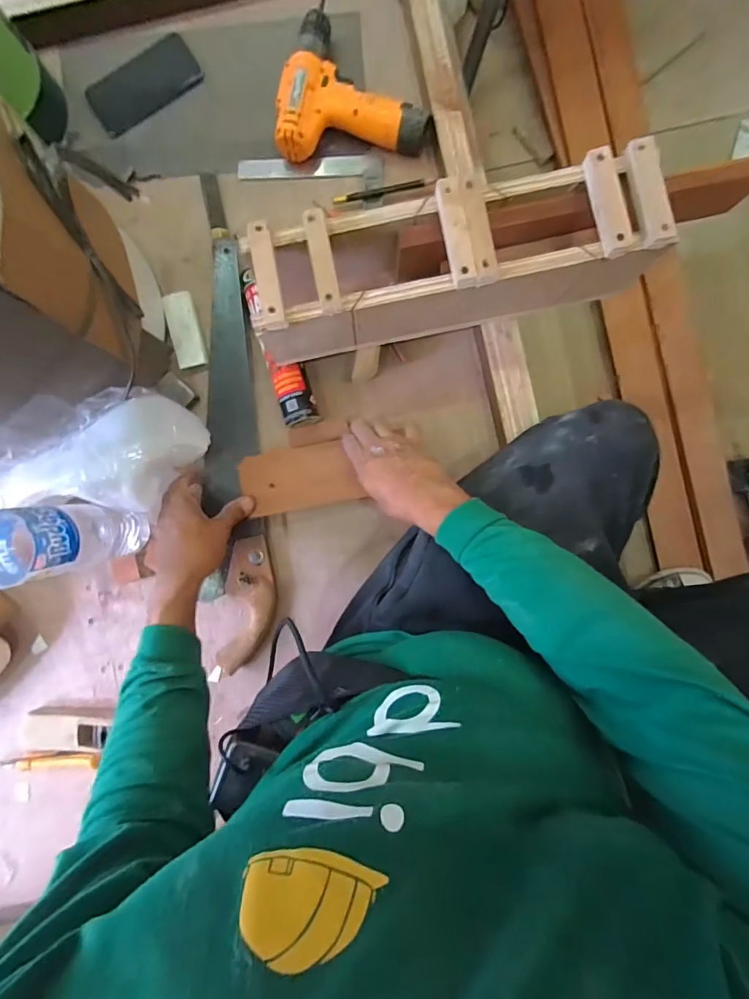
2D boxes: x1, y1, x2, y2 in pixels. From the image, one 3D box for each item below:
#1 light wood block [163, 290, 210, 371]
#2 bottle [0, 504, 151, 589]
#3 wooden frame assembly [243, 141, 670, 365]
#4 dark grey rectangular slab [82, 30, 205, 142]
[{"bbox_3d":[-0.262,-0.235,0.619,0.042,0.014,0.105,-14,90,1],"label":"light wood block"},{"bbox_3d":[-0.352,0.045,0.500,0.077,0.253,0.073,-10,90,1],"label":"bottle"},{"bbox_3d":[0.085,-0.265,0.504,0.435,0.129,0.115,-12,90,1],"label":"wooden frame assembly"},{"bbox_3d":[-0.324,-0.583,0.624,0.157,0.010,0.088,-33,89,1],"label":"dark grey rectangular slab"}]

